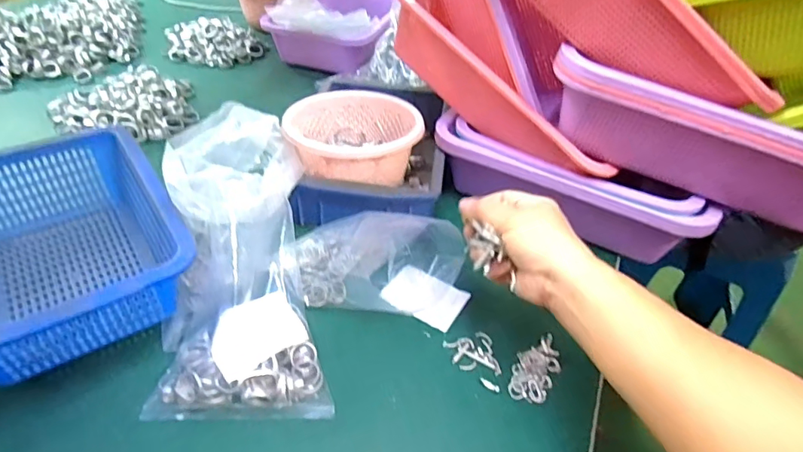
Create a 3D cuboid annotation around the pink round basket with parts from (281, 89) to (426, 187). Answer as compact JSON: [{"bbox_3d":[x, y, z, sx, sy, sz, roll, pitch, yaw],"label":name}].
[{"bbox_3d":[-0.047,-0.096,0.558,0.133,0.059,0.135,2,41,-2],"label":"pink round basket with parts"}]

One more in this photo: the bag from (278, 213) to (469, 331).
[{"bbox_3d":[-0.023,0.032,0.475,0.179,0.072,0.094,8,42,5],"label":"bag"}]

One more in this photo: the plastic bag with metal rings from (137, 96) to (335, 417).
[{"bbox_3d":[-0.151,0.011,0.431,0.138,0.145,0.281,-7,42,-11],"label":"plastic bag with metal rings"}]

